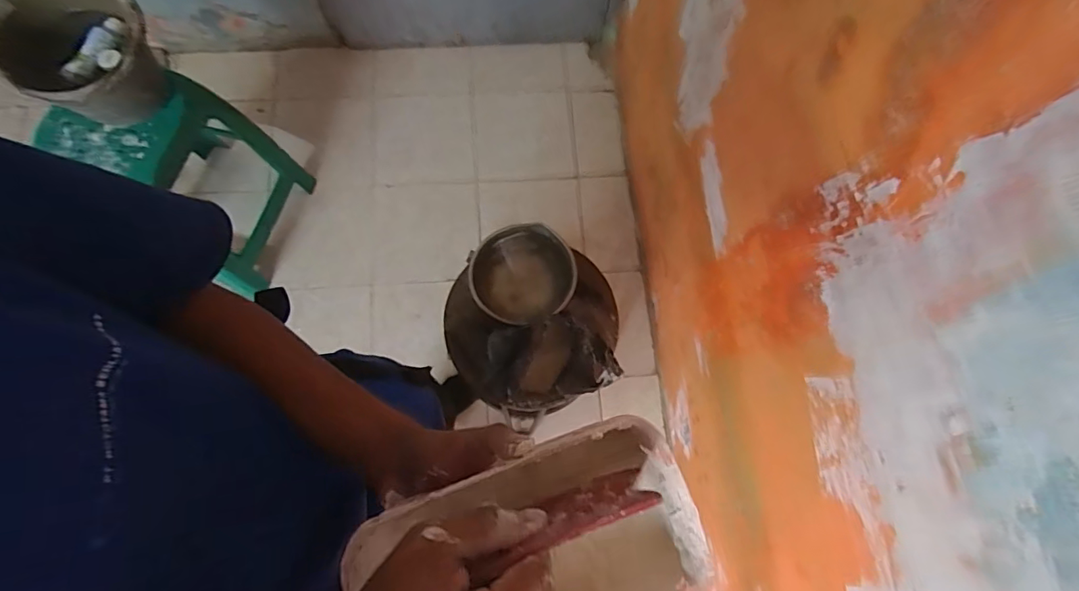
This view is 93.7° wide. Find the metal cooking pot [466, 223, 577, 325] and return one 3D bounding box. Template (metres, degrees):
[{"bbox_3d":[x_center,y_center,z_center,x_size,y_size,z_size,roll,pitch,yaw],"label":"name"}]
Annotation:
[{"bbox_3d":[-0.028,-0.035,0.906,0.189,0.065,0.164,-25,78,-9],"label":"metal cooking pot"}]

